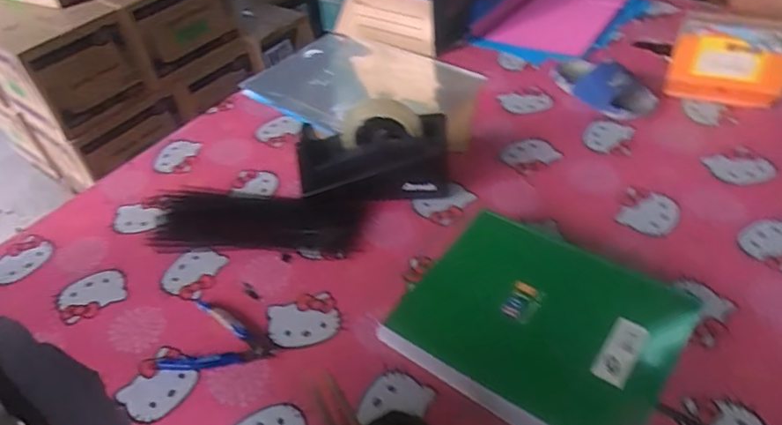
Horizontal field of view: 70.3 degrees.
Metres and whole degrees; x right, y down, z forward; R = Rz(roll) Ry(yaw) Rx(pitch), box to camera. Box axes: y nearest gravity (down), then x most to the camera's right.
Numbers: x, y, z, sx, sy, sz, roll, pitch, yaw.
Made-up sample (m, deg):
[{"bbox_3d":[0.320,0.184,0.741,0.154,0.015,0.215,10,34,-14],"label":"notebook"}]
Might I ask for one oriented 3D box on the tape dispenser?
[{"bbox_3d":[-0.025,-0.079,0.746,0.198,0.115,0.083,-2,44,6],"label":"tape dispenser"}]

